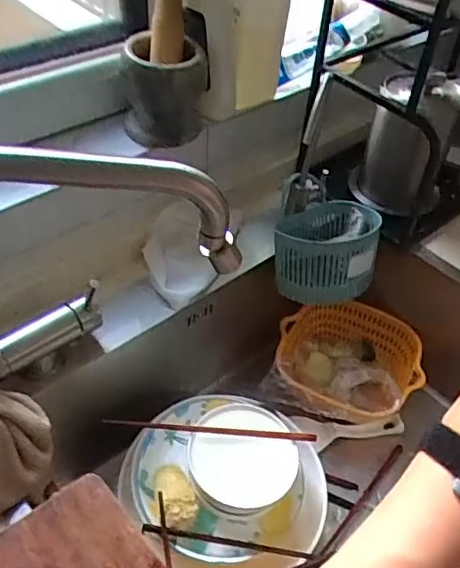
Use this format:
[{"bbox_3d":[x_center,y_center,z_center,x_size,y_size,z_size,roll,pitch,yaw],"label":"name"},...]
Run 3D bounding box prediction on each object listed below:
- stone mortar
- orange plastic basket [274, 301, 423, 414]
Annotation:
[{"bbox_3d":[-0.076,-0.226,0.679,0.086,0.107,0.079,7,45,1],"label":"stone mortar"},{"bbox_3d":[0.177,0.128,0.879,0.207,0.089,0.177,11,45,5],"label":"orange plastic basket"}]

